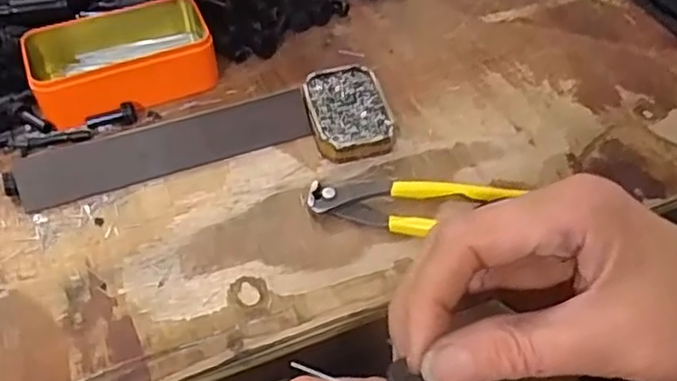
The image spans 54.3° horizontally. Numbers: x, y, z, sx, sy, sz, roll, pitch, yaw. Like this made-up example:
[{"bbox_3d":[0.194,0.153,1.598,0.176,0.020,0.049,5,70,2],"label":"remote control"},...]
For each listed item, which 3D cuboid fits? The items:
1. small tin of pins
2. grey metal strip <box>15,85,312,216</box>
[{"bbox_3d":[0.007,-0.062,0.524,0.062,0.021,0.089,-14,51,-12],"label":"small tin of pins"},{"bbox_3d":[-0.128,-0.033,0.499,0.215,0.008,0.041,-17,85,-13],"label":"grey metal strip"}]

